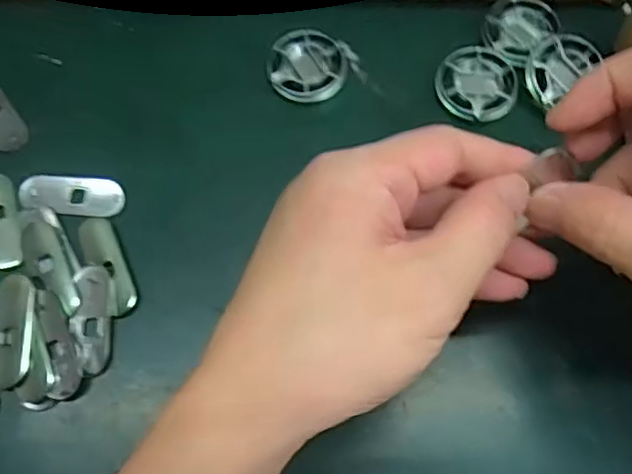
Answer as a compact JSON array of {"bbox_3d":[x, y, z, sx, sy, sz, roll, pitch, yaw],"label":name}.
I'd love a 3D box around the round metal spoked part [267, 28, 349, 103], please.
[{"bbox_3d":[-0.004,-0.089,0.326,0.040,0.010,0.036,6,68,5],"label":"round metal spoked part"}]

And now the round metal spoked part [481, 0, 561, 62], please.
[{"bbox_3d":[0.105,-0.109,0.324,0.038,0.009,0.032,-39,72,-13],"label":"round metal spoked part"}]

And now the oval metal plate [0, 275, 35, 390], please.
[{"bbox_3d":[-0.136,0.041,0.282,0.020,0.004,0.050,-6,68,0],"label":"oval metal plate"}]

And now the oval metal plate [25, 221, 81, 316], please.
[{"bbox_3d":[-0.124,0.013,0.294,0.017,0.005,0.050,-25,69,-8],"label":"oval metal plate"}]

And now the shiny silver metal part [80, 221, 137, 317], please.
[{"bbox_3d":[-0.098,0.012,0.293,0.018,0.004,0.051,-24,69,-7],"label":"shiny silver metal part"}]

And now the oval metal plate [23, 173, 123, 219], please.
[{"bbox_3d":[-0.118,-0.021,0.307,0.050,0.005,0.020,7,69,5],"label":"oval metal plate"}]

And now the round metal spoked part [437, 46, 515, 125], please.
[{"bbox_3d":[0.080,-0.077,0.316,0.038,0.007,0.041,-1,68,2],"label":"round metal spoked part"}]

